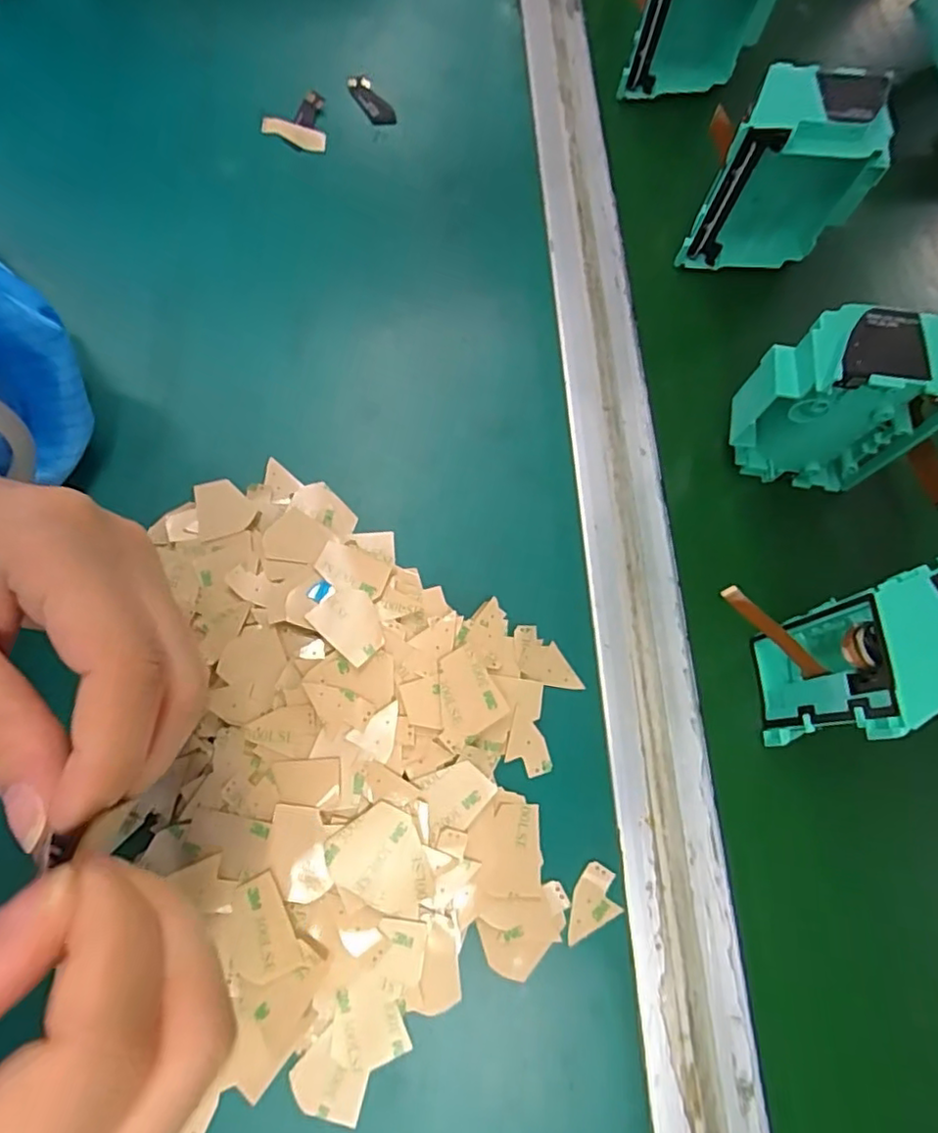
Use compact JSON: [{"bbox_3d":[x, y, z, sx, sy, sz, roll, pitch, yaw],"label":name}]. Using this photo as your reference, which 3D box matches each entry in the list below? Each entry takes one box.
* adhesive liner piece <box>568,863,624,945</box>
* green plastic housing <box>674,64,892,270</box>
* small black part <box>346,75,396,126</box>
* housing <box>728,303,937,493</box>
[{"bbox_3d":[0.044,0.118,0.212,0.017,0.004,0.026,11,75,3],"label":"adhesive liner piece"},{"bbox_3d":[0.144,-0.181,0.286,0.075,0.077,0.037,-8,75,-3],"label":"green plastic housing"},{"bbox_3d":[-0.053,-0.255,0.335,0.013,0.006,0.040,-32,77,-8],"label":"small black part"},{"bbox_3d":[0.150,-0.069,0.247,0.075,0.081,0.048,16,75,4],"label":"housing"}]

